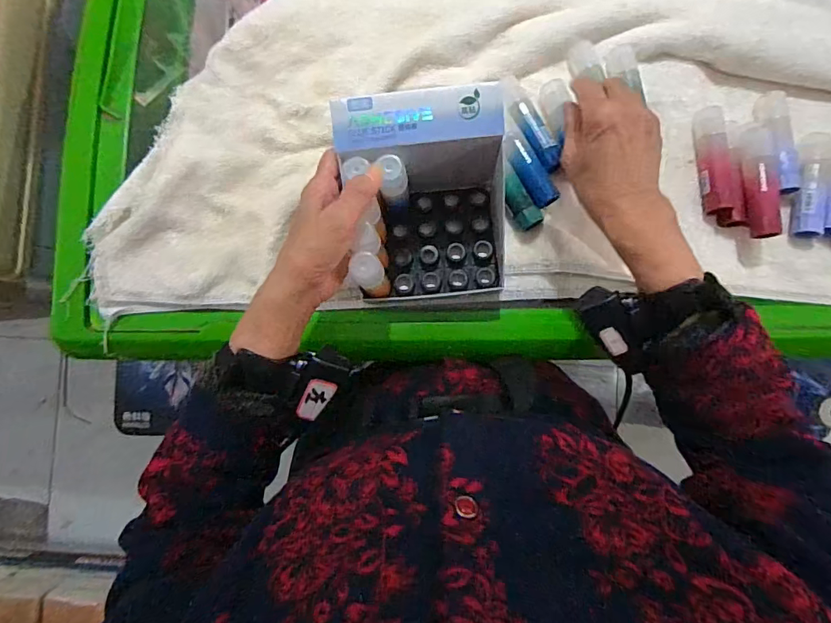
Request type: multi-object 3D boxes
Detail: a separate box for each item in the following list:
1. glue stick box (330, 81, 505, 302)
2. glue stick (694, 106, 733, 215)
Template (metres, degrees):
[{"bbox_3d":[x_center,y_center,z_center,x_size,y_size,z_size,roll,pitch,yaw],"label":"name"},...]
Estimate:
[{"bbox_3d":[0.011,-0.085,0.382,0.126,0.104,0.142,-6,87,1],"label":"glue stick box"},{"bbox_3d":[0.275,-0.140,0.426,0.024,0.020,0.098,-2,87,1],"label":"glue stick"}]

